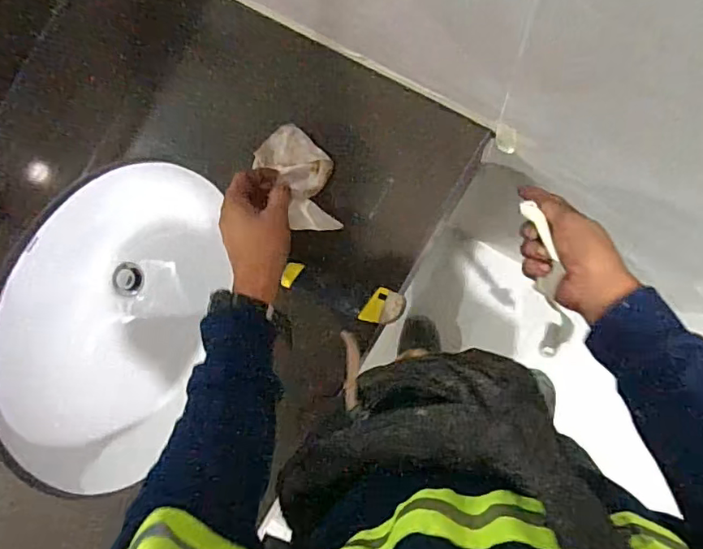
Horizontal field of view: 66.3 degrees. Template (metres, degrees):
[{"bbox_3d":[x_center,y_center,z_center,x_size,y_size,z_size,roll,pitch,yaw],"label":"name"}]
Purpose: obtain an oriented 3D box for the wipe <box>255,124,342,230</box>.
[{"bbox_3d":[-0.060,-0.110,0.636,0.077,0.015,0.133,-22,86,7],"label":"wipe"}]

